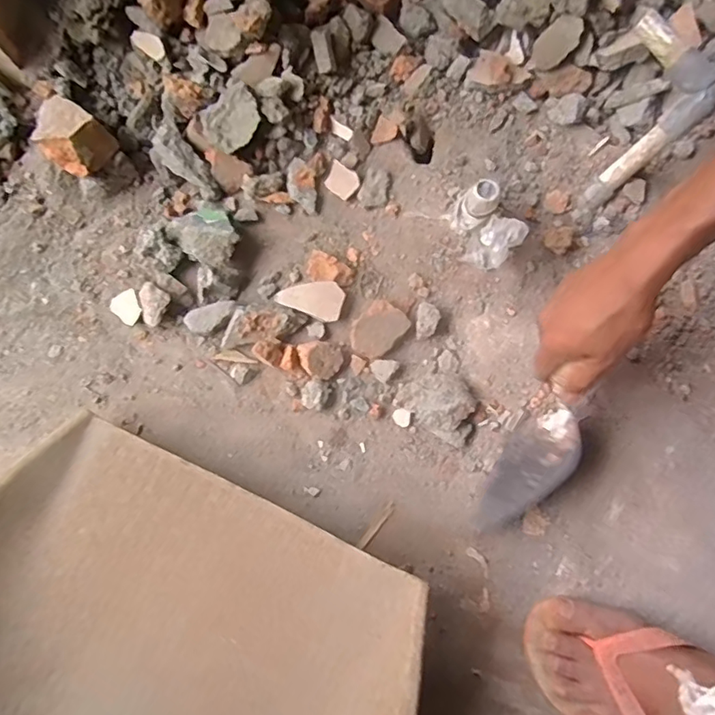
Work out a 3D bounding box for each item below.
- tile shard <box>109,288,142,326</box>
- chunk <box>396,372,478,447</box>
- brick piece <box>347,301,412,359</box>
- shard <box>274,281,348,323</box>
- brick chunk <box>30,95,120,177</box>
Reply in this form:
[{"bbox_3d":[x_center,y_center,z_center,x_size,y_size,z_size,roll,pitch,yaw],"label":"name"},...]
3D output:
[{"bbox_3d":[-0.244,-0.054,0.569,0.035,0.009,0.031,38,81,9],"label":"tile shard"},{"bbox_3d":[0.087,0.045,0.536,0.081,0.029,0.058,39,82,9],"label":"chunk"},{"bbox_3d":[0.021,-0.028,0.559,0.044,0.022,0.061,43,82,9],"label":"brick piece"},{"bbox_3d":[-0.048,-0.066,0.563,0.067,0.004,0.041,22,91,-5],"label":"shard"},{"bbox_3d":[-0.301,-0.232,0.560,0.084,0.050,0.066,37,80,26],"label":"brick chunk"}]

